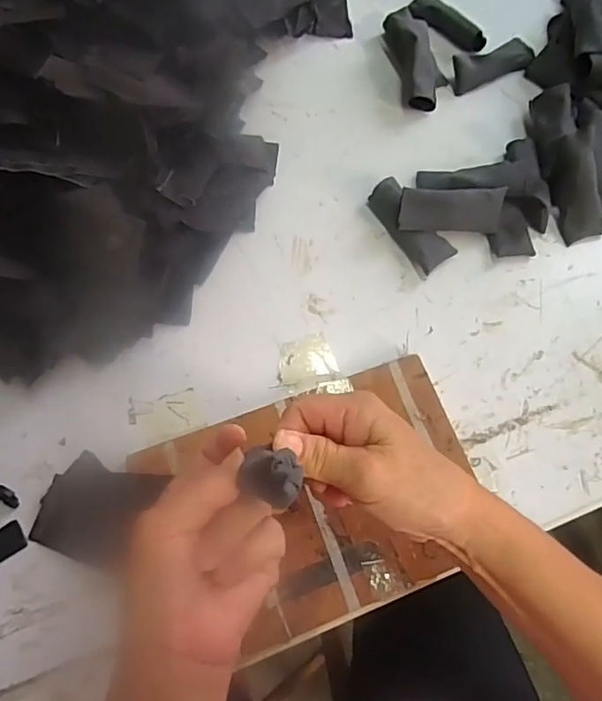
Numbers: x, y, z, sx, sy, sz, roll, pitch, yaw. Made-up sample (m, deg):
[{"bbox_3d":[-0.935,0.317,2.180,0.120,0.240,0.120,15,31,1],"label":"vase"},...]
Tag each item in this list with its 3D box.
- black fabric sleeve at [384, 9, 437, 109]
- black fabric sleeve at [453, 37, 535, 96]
[{"bbox_3d":[0.130,-0.334,0.592,0.049,0.044,0.131,-8,71,-4],"label":"black fabric sleeve"},{"bbox_3d":[0.217,-0.331,0.596,0.101,0.026,0.040,-25,73,-10],"label":"black fabric sleeve"}]

